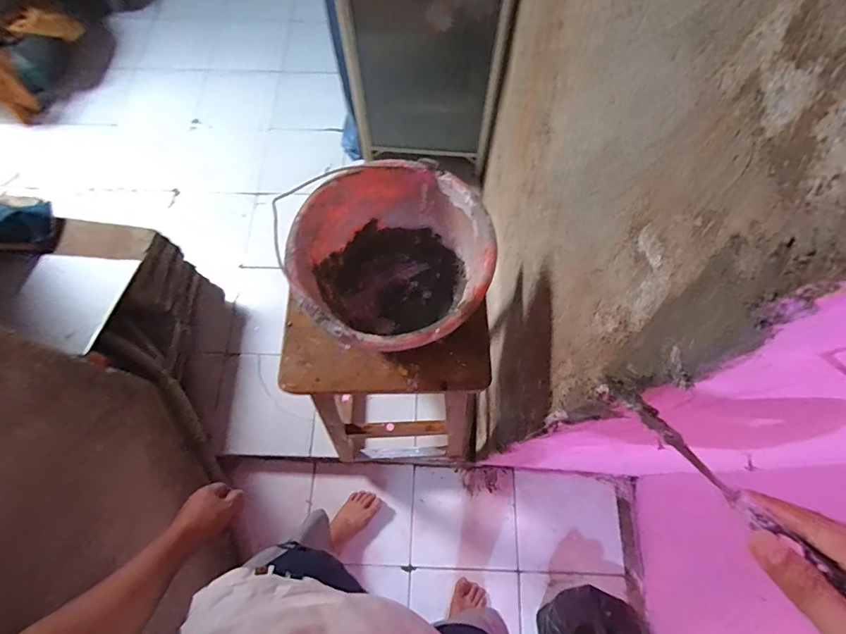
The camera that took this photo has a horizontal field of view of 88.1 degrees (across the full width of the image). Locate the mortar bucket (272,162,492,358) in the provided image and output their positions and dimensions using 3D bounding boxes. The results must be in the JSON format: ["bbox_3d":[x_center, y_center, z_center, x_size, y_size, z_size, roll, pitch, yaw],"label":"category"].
[{"bbox_3d":[-0.036,-0.051,0.581,0.227,0.171,0.233,0,69,1],"label":"mortar bucket"}]

